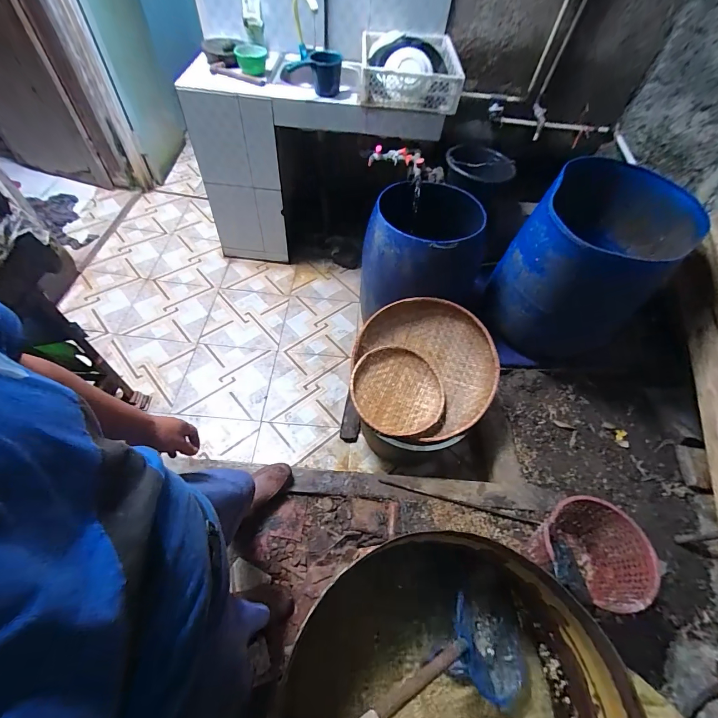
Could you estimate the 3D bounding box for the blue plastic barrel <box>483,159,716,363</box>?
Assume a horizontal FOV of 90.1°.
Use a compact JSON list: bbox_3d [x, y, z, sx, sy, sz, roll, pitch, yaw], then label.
[{"bbox_3d":[0.923,-0.372,1.495,0.506,0.602,0.562,39,62,19],"label":"blue plastic barrel"}]

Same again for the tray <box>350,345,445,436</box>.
[{"bbox_3d":[0.150,0.121,1.406,0.350,0.077,0.350,0,56,-5],"label":"tray"}]

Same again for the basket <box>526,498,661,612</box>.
[{"bbox_3d":[0.677,0.610,1.121,0.303,0.267,0.281,2,56,-4],"label":"basket"}]

